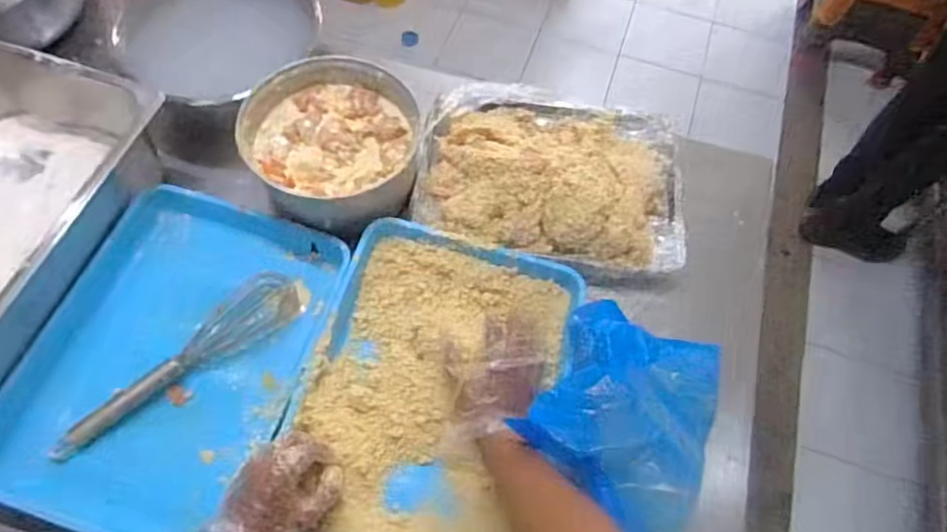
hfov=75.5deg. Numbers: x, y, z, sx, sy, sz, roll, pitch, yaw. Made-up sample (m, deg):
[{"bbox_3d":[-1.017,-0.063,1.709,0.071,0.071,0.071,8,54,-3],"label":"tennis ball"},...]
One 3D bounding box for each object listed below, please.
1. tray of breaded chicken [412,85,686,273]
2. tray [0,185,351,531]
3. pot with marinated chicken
[{"bbox_3d":[0.112,-0.145,0.854,0.365,0.075,0.277,6,63,0],"label":"tray of breaded chicken"},{"bbox_3d":[-0.350,0.104,0.743,0.293,0.066,0.415,17,64,6],"label":"tray"},{"bbox_3d":[-0.185,-0.167,0.838,0.218,0.118,0.208,1,63,-2],"label":"pot with marinated chicken"}]

